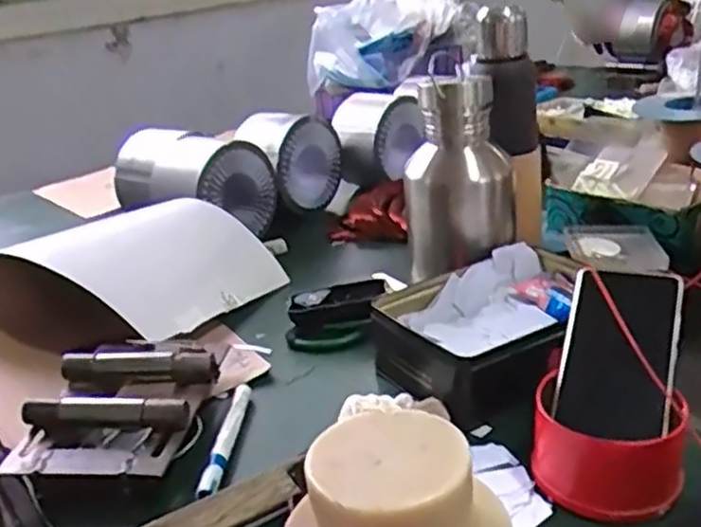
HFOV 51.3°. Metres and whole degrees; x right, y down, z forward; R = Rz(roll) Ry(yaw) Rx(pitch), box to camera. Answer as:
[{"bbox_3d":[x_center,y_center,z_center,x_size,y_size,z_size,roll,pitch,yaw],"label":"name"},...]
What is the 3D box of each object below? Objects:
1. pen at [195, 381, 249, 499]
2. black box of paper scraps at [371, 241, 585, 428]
[{"bbox_3d":[-0.104,0.146,0.614,0.012,0.017,0.153,-5,23,7],"label":"pen"},{"bbox_3d":[0.147,0.058,0.689,0.232,0.065,0.157,-21,26,-29],"label":"black box of paper scraps"}]

